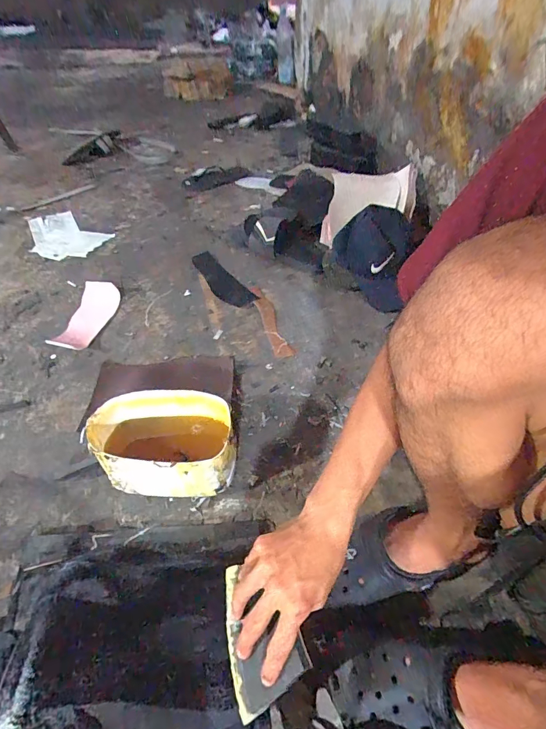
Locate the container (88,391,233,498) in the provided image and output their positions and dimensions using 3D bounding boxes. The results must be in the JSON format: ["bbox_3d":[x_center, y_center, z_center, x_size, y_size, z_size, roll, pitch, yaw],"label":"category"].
[{"bbox_3d":[-0.165,0.127,0.599,0.202,0.137,0.131,1,50,0],"label":"container"}]

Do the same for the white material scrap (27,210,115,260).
[{"bbox_3d":[-0.627,-0.382,1.121,0.279,0.014,0.182,26,55,19],"label":"white material scrap"}]

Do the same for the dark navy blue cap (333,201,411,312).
[{"bbox_3d":[0.242,-0.269,0.937,0.184,0.136,0.248,13,51,9],"label":"dark navy blue cap"}]

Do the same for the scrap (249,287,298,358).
[{"bbox_3d":[-0.007,-0.108,0.898,0.044,0.006,0.252,-11,49,-13],"label":"scrap"}]

